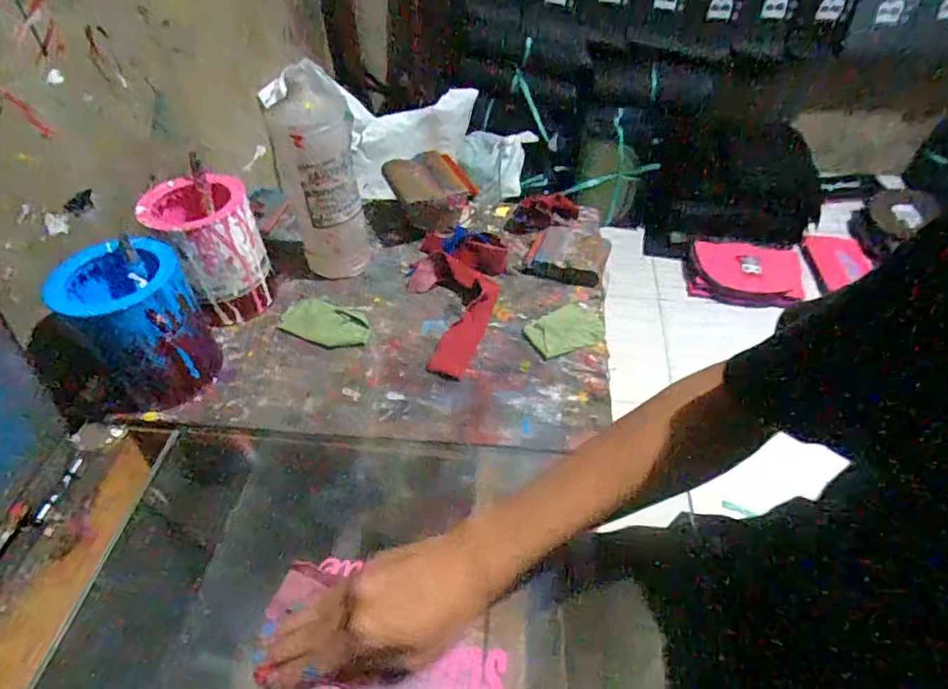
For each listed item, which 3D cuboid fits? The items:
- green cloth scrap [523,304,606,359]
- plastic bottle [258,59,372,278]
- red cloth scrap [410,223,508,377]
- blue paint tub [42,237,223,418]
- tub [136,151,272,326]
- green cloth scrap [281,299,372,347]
[{"bbox_3d":[0.105,-0.019,0.634,0.086,0.005,0.066,-20,48,-16],"label":"green cloth scrap"},{"bbox_3d":[-0.178,-0.198,0.651,0.083,0.242,0.082,-8,46,-5],"label":"plastic bottle"},{"bbox_3d":[-0.031,-0.061,0.659,0.114,0.033,0.226,6,46,8],"label":"red cloth scrap"},{"bbox_3d":[-0.332,-0.018,0.552,0.114,0.141,0.108,-20,48,-16],"label":"blue paint tub"},{"bbox_3d":[-0.298,-0.108,0.634,0.100,0.143,0.093,-1,46,1],"label":"tub"},{"bbox_3d":[-0.171,-0.027,0.648,0.108,0.008,0.061,18,49,19],"label":"green cloth scrap"}]

